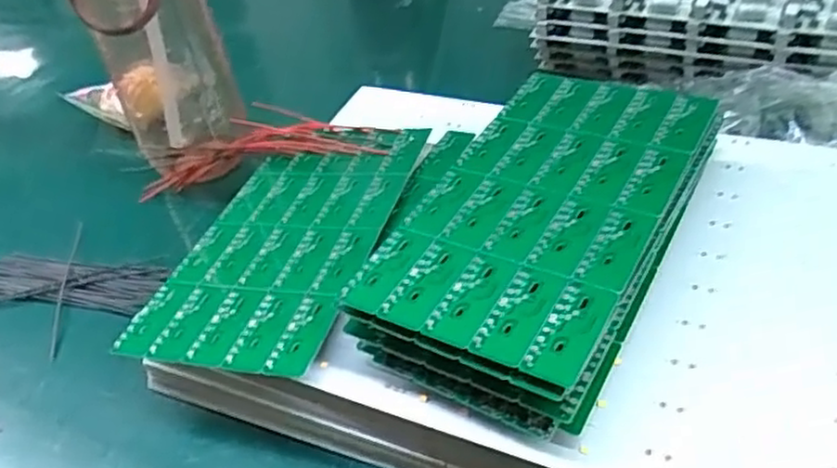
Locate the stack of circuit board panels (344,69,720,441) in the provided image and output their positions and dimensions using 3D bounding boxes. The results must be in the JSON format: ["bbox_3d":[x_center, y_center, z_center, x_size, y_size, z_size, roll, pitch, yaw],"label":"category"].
[{"bbox_3d":[0.057,-0.008,0.324,0.109,0.038,0.192,16,45,26],"label":"stack of circuit board panels"}]

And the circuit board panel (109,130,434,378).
[{"bbox_3d":[-0.063,-0.001,0.367,0.114,0.005,0.181,1,40,19],"label":"circuit board panel"}]

